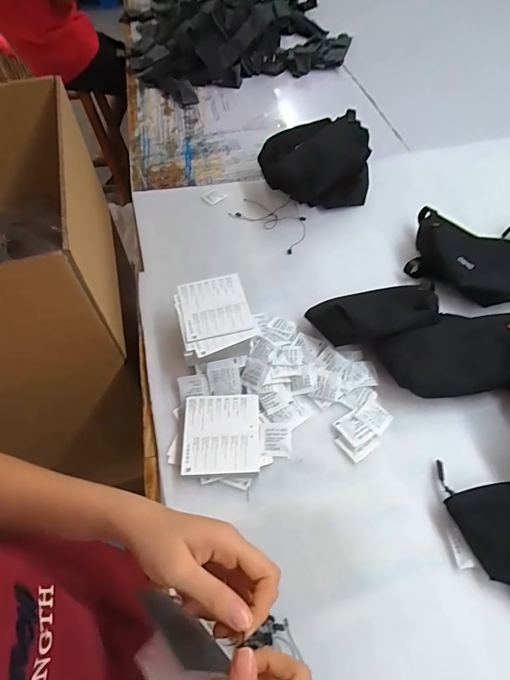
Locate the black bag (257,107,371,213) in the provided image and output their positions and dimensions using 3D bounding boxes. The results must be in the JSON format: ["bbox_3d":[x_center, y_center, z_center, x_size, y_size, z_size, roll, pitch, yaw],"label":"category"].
[{"bbox_3d":[0.116,-0.341,0.771,0.199,0.102,0.152,2,56,4],"label":"black bag"}]

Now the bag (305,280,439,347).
[{"bbox_3d":[0.180,-0.047,0.573,0.200,0.052,0.106,-16,56,-7],"label":"bag"}]

